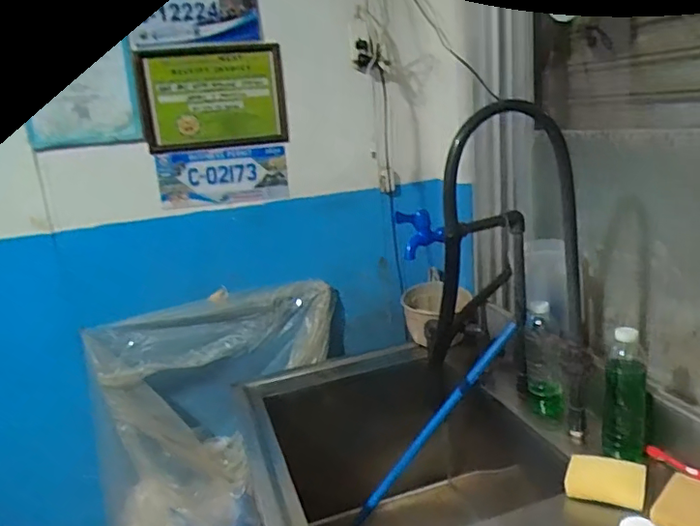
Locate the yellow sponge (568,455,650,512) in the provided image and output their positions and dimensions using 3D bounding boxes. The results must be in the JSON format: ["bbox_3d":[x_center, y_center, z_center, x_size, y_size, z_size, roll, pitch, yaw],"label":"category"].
[{"bbox_3d":[0.371,0.315,0.812,0.103,0.022,0.088,5,19,32],"label":"yellow sponge"}]

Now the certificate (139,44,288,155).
[{"bbox_3d":[-0.321,-0.387,1.334,0.323,0.221,0.025,-8,23,-12],"label":"certificate"}]

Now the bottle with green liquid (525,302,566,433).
[{"bbox_3d":[0.354,0.184,1.015,0.067,0.222,0.058,-1,16,13],"label":"bottle with green liquid"}]

